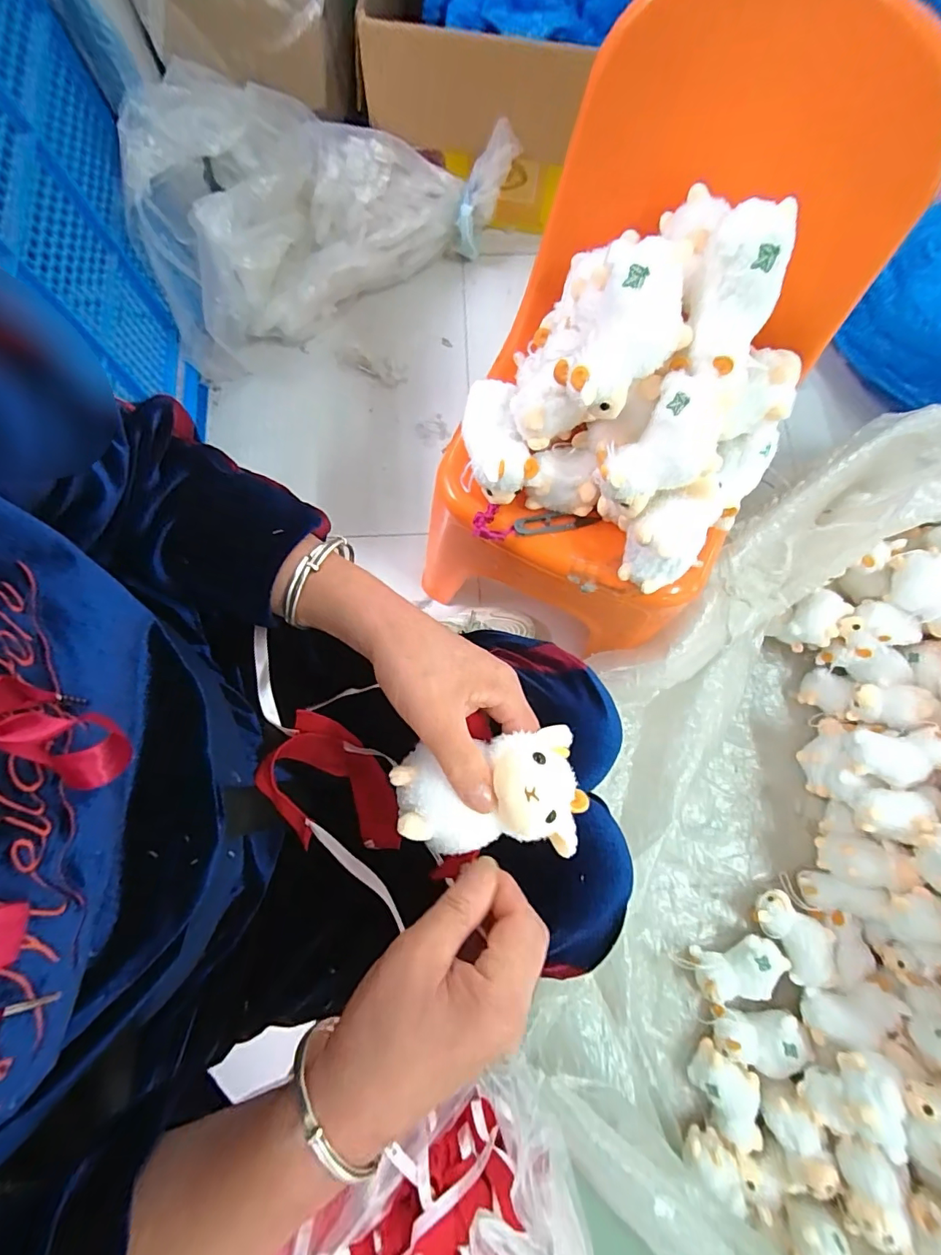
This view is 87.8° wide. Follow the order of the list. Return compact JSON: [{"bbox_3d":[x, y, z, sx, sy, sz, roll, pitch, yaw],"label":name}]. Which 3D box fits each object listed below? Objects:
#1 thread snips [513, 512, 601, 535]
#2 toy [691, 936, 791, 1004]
[{"bbox_3d":[0.095,-0.115,0.534,0.102,0.009,0.022,-8,78,-16],"label":"thread snips"},{"bbox_3d":[0.391,0.498,0.716,0.125,0.061,0.073,-20,79,-5],"label":"toy"}]

